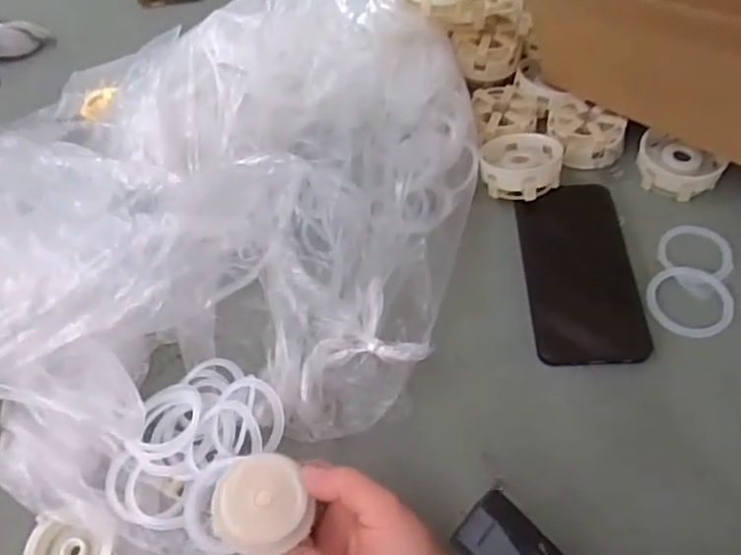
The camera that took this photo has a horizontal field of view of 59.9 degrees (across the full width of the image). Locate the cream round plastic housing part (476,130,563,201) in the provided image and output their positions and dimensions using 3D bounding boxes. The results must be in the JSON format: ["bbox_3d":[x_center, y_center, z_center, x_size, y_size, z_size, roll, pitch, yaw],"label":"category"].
[{"bbox_3d":[0.125,-0.095,0.539,0.065,0.031,0.070,-3,54,4],"label":"cream round plastic housing part"}]

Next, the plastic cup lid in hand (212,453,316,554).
[{"bbox_3d":[-0.058,0.122,0.343,0.047,0.009,0.052,-17,76,-7],"label":"plastic cup lid in hand"}]

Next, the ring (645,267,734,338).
[{"bbox_3d":[0.232,0.016,0.467,0.057,0.004,0.059,-3,54,4],"label":"ring"}]

